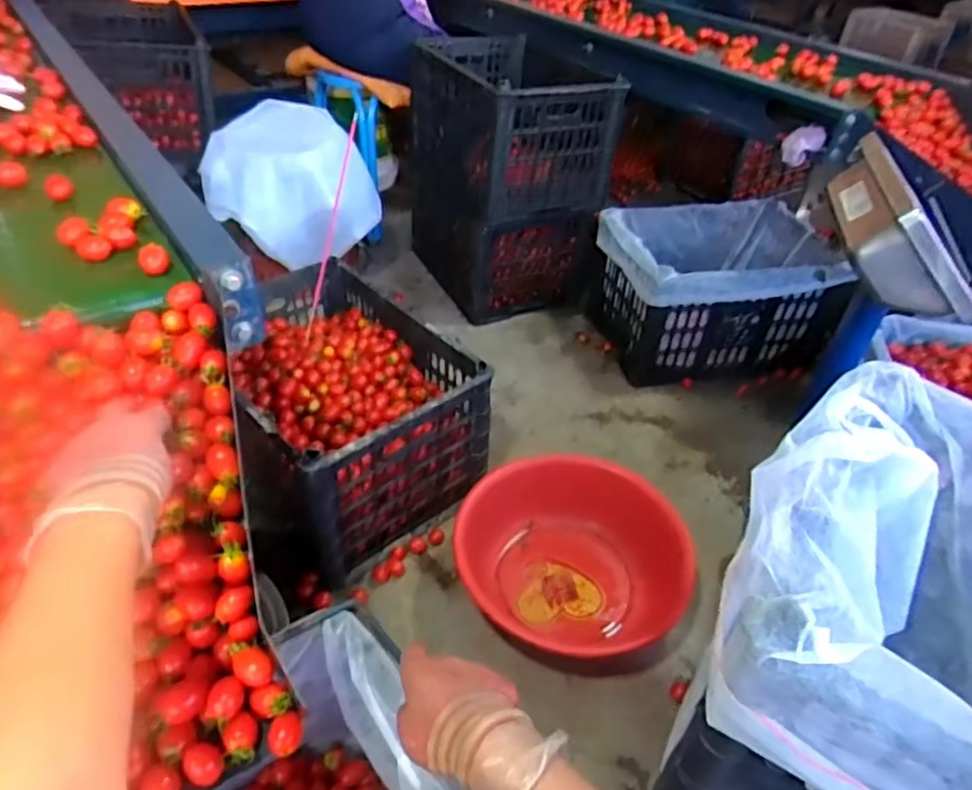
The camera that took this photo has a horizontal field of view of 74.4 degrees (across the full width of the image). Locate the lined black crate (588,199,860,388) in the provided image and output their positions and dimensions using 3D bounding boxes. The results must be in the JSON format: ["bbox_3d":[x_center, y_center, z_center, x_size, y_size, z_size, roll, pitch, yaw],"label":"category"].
[{"bbox_3d":[0.512,-0.248,1.514,0.464,0.282,0.344,-3,40,-8],"label":"lined black crate"}]

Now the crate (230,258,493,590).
[{"bbox_3d":[-0.276,0.020,1.136,0.359,0.257,0.473,-28,49,-33],"label":"crate"}]

